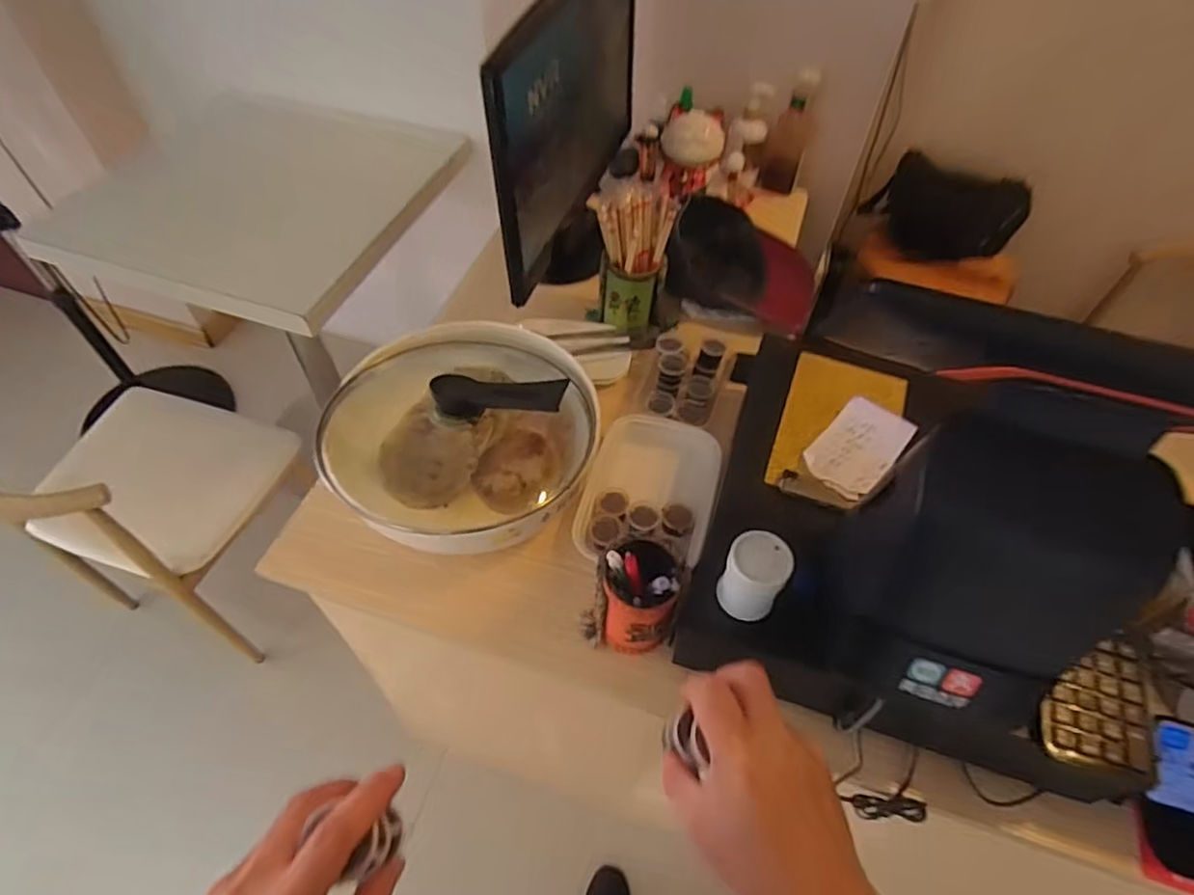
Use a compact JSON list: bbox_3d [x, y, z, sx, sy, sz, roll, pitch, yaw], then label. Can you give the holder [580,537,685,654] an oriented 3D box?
[{"bbox_3d":[0.039,0.152,0.699,0.096,0.132,0.088,14,54,8],"label":"holder"}]

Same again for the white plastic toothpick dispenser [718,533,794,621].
[{"bbox_3d":[0.144,0.119,0.613,0.052,0.085,0.056,1,53,-2],"label":"white plastic toothpick dispenser"}]

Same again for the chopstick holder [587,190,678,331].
[{"bbox_3d":[0.050,-0.263,0.931,0.091,0.182,0.081,23,56,14],"label":"chopstick holder"}]

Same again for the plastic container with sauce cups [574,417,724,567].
[{"bbox_3d":[0.068,0.066,0.836,0.153,0.048,0.218,13,54,7],"label":"plastic container with sauce cups"}]

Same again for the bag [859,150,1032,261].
[{"bbox_3d":[0.663,-0.455,1.267,0.268,0.156,0.114,25,56,15],"label":"bag"}]

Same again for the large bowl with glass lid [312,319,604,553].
[{"bbox_3d":[-0.159,-0.030,0.798,0.303,0.162,0.281,1,53,-2],"label":"large bowl with glass lid"}]

